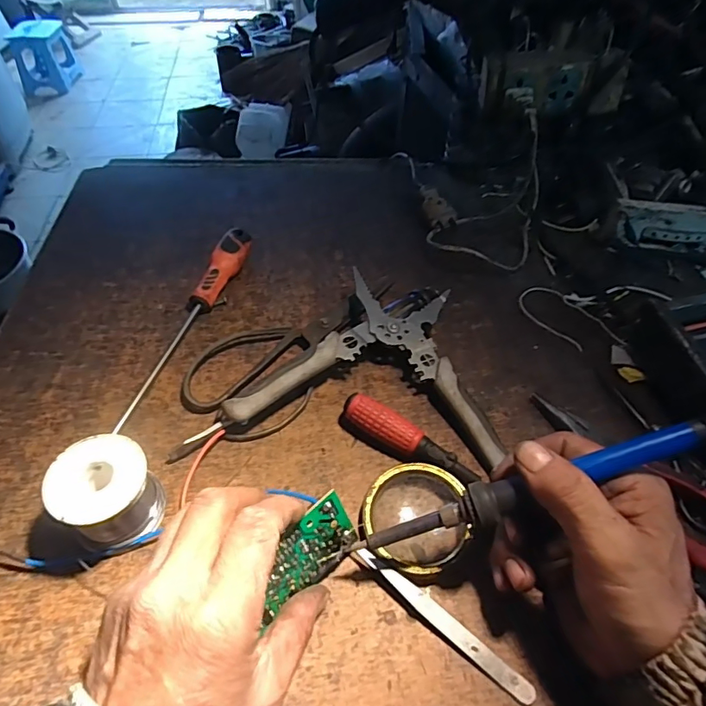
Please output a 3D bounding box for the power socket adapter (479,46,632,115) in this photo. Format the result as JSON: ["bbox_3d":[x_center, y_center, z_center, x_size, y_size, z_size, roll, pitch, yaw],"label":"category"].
[{"bbox_3d":[0.195,-0.272,0.487,0.135,0.052,0.052,-4,53,-3],"label":"power socket adapter"}]

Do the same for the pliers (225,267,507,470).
[{"bbox_3d":[0.021,0.001,0.384,0.192,0.036,0.163,6,53,5],"label":"pliers"}]

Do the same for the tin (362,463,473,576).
[{"bbox_3d":[0.040,0.103,0.309,0.064,0.015,0.066,0,53,0],"label":"tin"}]

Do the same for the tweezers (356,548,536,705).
[{"bbox_3d":[0.050,0.148,0.275,0.112,0.010,0.012,33,60,22],"label":"tweezers"}]

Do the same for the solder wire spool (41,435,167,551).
[{"bbox_3d":[-0.143,0.081,0.291,0.050,0.051,0.050,0,53,0],"label":"solder wire spool"}]

